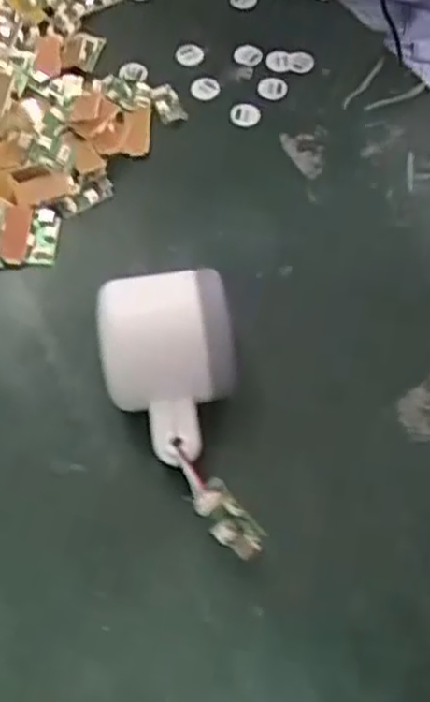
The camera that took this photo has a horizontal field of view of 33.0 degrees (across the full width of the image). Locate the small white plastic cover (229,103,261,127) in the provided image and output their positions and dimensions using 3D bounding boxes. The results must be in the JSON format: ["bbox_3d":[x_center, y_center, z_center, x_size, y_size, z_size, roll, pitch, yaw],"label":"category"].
[{"bbox_3d":[0.019,-0.143,0.437,0.017,0.006,0.018,12,60,9],"label":"small white plastic cover"}]

